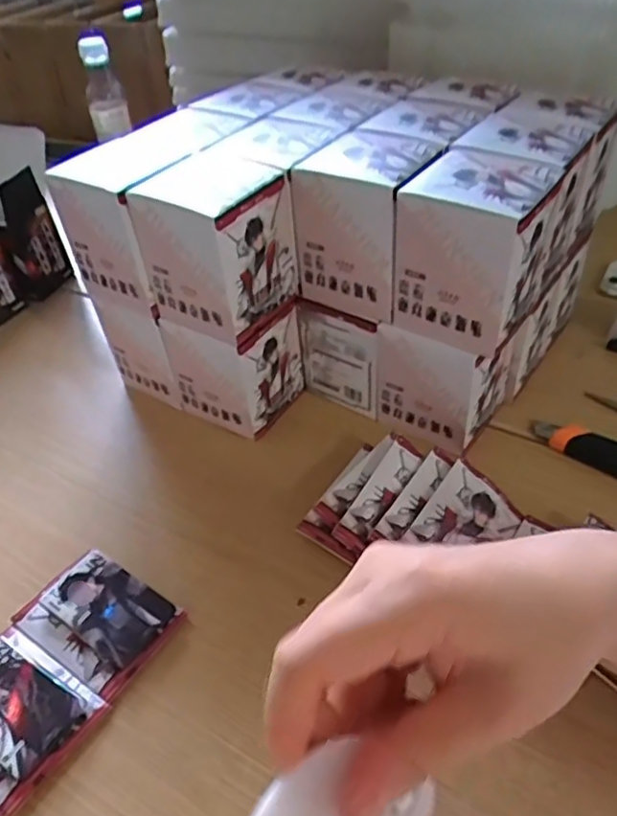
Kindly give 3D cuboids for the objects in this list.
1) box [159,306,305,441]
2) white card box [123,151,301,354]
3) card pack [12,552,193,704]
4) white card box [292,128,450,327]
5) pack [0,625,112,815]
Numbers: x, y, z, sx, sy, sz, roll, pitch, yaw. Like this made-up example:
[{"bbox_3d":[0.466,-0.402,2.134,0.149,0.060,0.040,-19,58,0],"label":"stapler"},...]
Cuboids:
[{"bbox_3d":[-0.067,-0.044,0.563,0.097,0.106,0.084,20,48,25],"label":"box"},{"bbox_3d":[-0.071,-0.127,0.483,0.087,0.112,0.087,24,48,27],"label":"white card box"},{"bbox_3d":[-0.146,0.144,0.430,0.100,0.025,0.070,21,49,28],"label":"card pack"},{"bbox_3d":[0.046,-0.144,0.486,0.087,0.110,0.081,22,48,26],"label":"white card box"},{"bbox_3d":[-0.186,0.187,0.387,0.097,0.024,0.072,22,49,29],"label":"pack"}]

